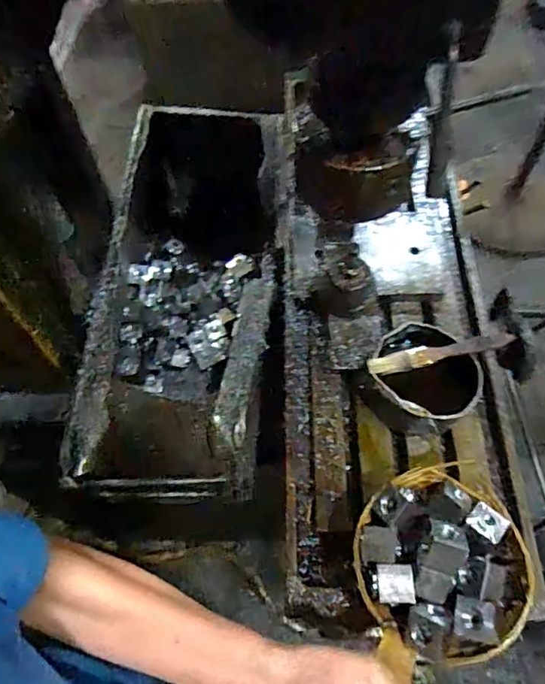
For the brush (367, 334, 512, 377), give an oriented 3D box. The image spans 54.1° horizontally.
[{"bbox_3d":[0.170,0.009,0.541,0.150,0.017,0.024,-11,56,-6],"label":"brush"}]

